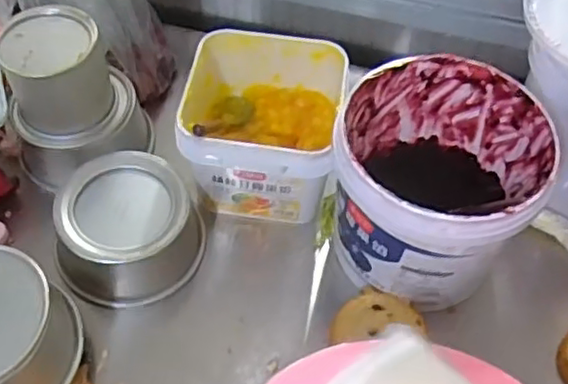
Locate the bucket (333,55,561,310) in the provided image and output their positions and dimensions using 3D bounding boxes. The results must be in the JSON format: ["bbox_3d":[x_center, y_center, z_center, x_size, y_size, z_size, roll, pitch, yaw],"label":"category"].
[{"bbox_3d":[0.146,0.005,0.667,0.194,0.194,0.197,21,55,14],"label":"bucket"}]

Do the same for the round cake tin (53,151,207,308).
[{"bbox_3d":[-0.162,0.040,0.692,0.134,0.088,0.136,1,53,-1],"label":"round cake tin"}]

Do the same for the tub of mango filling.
[{"bbox_3d":[-0.025,-0.073,0.730,0.162,0.118,0.165,6,53,2],"label":"tub of mango filling"}]

